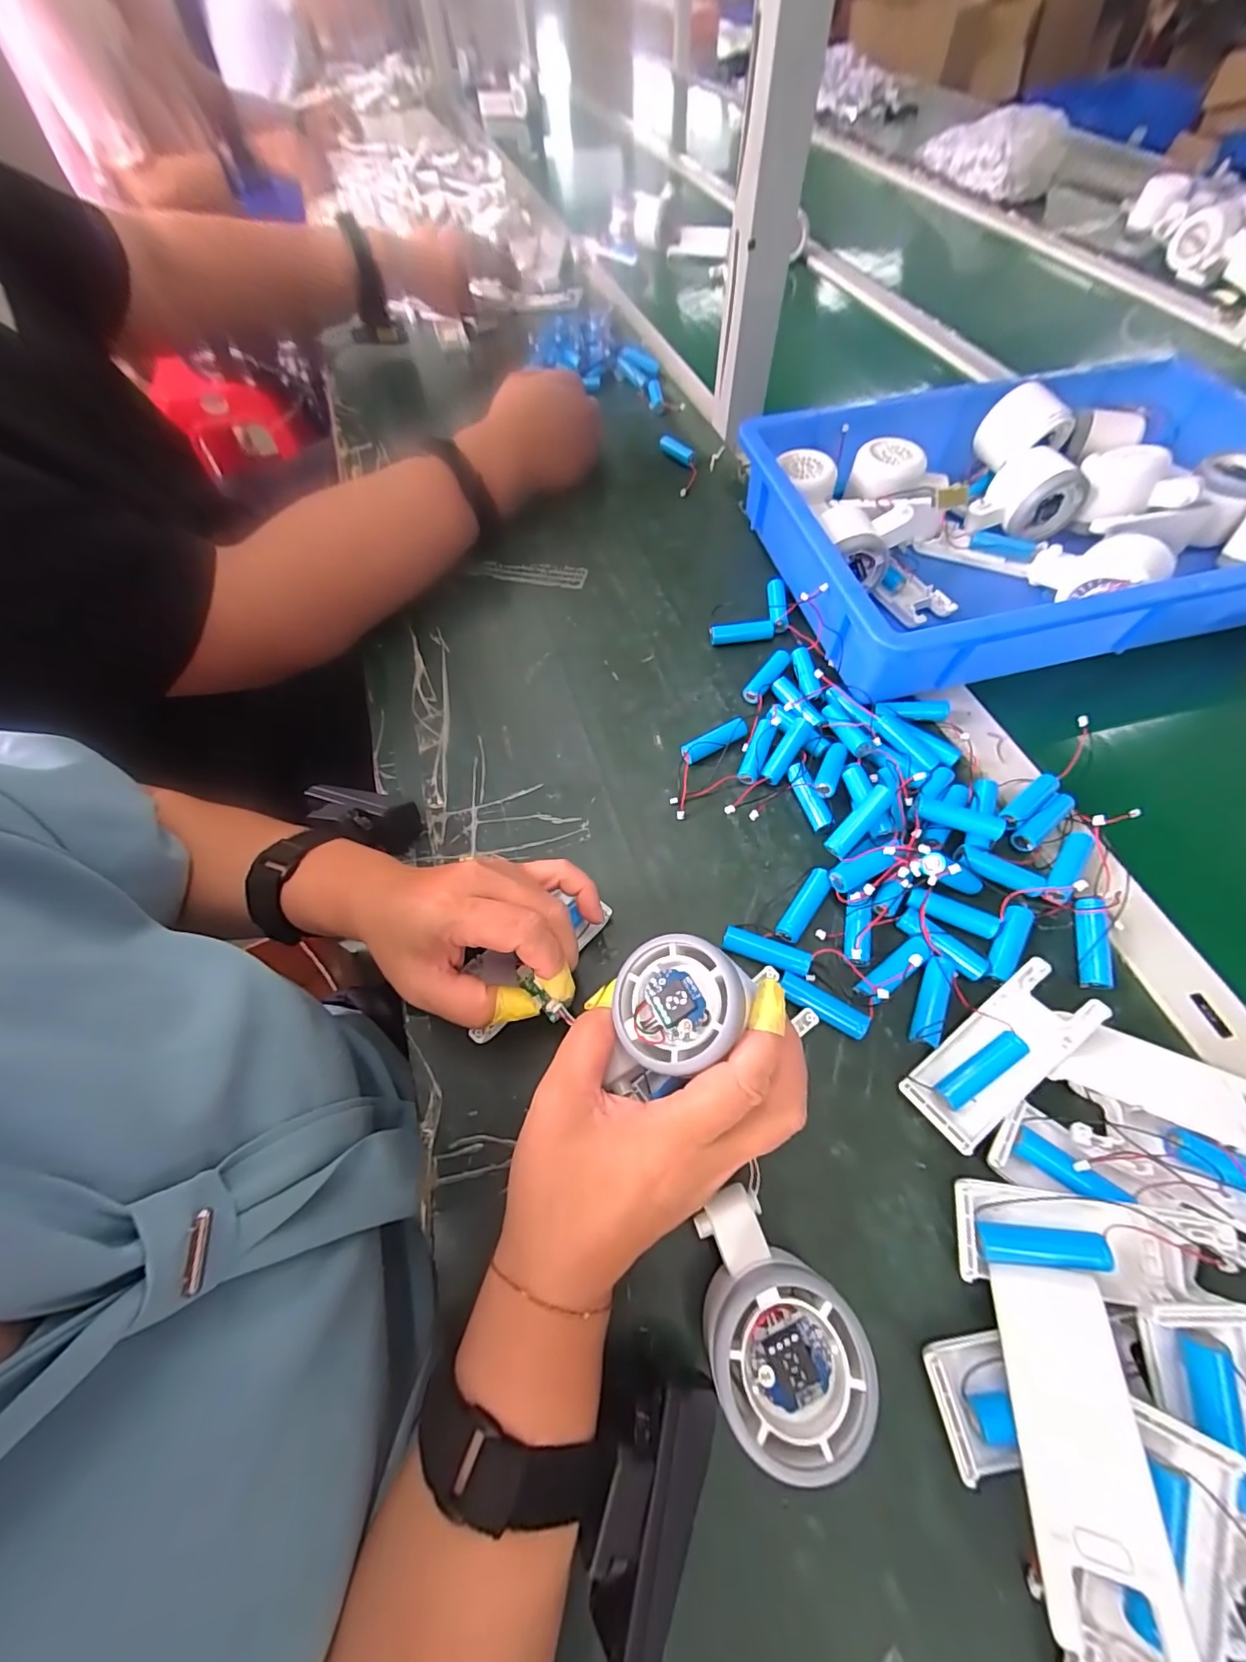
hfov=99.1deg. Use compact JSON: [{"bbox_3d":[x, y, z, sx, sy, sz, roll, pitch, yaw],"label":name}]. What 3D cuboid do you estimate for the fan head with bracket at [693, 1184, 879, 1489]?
[{"bbox_3d":[0.058,0.202,0.222,0.056,0.049,0.080,-31,65,-13],"label":"fan head with bracket"}]

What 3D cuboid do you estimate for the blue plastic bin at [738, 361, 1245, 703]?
[{"bbox_3d":[0.343,-0.261,0.446,0.439,0.087,0.287,-12,62,-5],"label":"blue plastic bin"}]

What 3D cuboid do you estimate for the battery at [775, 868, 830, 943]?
[{"bbox_3d":[0.111,0.046,0.325,0.014,0.013,0.049,34,67,18],"label":"battery"}]

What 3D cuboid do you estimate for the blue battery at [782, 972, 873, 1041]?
[{"bbox_3d":[0.112,0.098,0.299,0.050,0.011,0.014,30,66,16],"label":"blue battery"}]

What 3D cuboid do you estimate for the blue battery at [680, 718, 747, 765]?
[{"bbox_3d":[0.066,-0.065,0.384,0.052,0.014,0.014,-27,64,-13],"label":"blue battery"}]

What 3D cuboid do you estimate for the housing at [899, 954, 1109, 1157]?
[{"bbox_3d":[0.196,0.115,0.277,0.104,0.018,0.040,-38,62,-8],"label":"housing"}]

